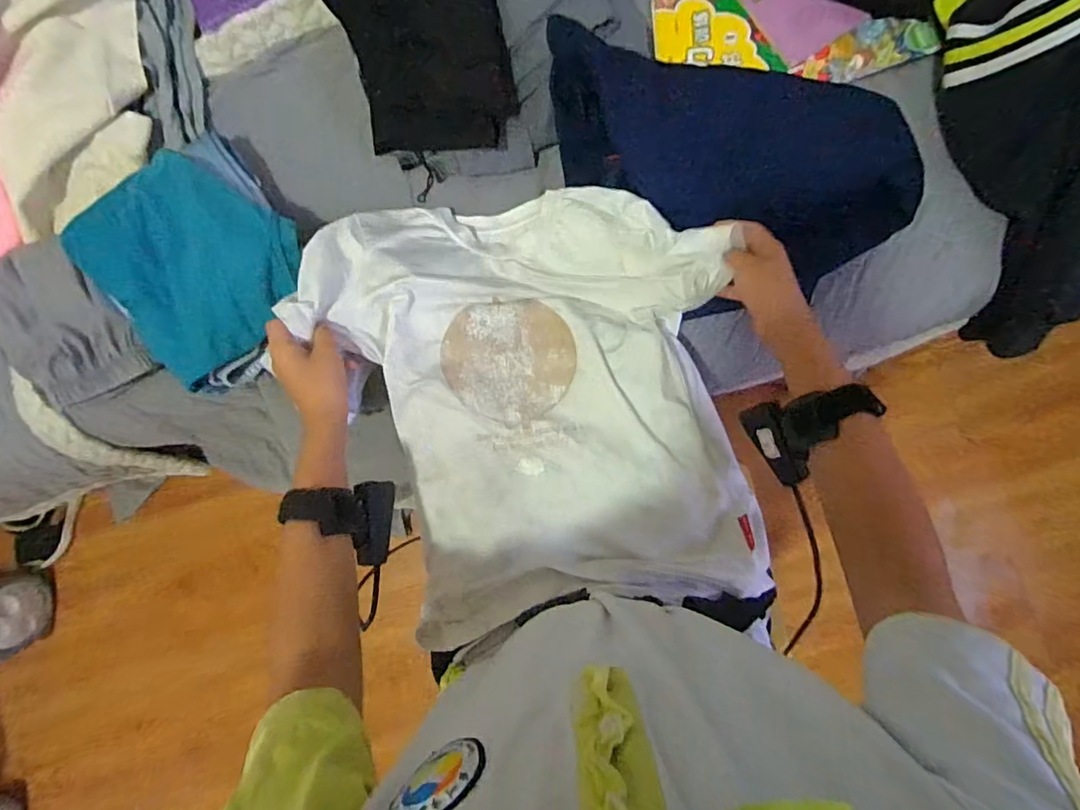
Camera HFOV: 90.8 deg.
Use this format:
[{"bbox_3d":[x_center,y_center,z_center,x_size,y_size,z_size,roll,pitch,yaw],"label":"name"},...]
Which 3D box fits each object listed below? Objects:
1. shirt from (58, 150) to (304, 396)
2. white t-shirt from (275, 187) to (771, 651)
[{"bbox_3d":[-0.345,-0.145,0.522,0.188,0.040,0.200,-39,84,2],"label":"shirt"},{"bbox_3d":[-0.002,-0.012,0.515,0.374,0.101,0.411,-14,86,4],"label":"white t-shirt"}]

